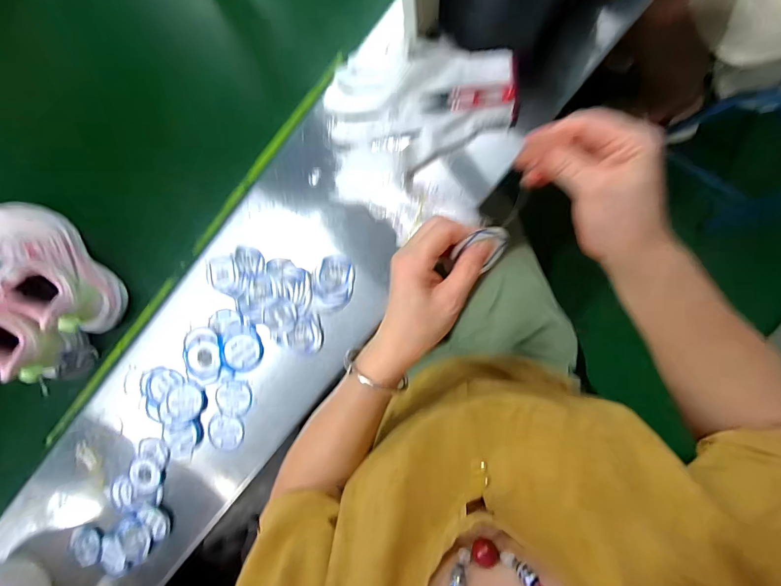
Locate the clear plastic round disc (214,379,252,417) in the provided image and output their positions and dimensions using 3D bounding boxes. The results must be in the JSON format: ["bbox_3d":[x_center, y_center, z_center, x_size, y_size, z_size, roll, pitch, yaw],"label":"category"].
[{"bbox_3d":[-0.202,0.136,0.476,0.049,0.004,0.045,0,92,5],"label":"clear plastic round disc"}]

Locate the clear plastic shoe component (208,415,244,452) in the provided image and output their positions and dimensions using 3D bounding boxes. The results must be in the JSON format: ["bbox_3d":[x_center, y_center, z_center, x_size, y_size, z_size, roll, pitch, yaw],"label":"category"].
[{"bbox_3d":[-0.212,0.181,0.476,0.047,0.005,0.044,4,93,5],"label":"clear plastic shoe component"}]

